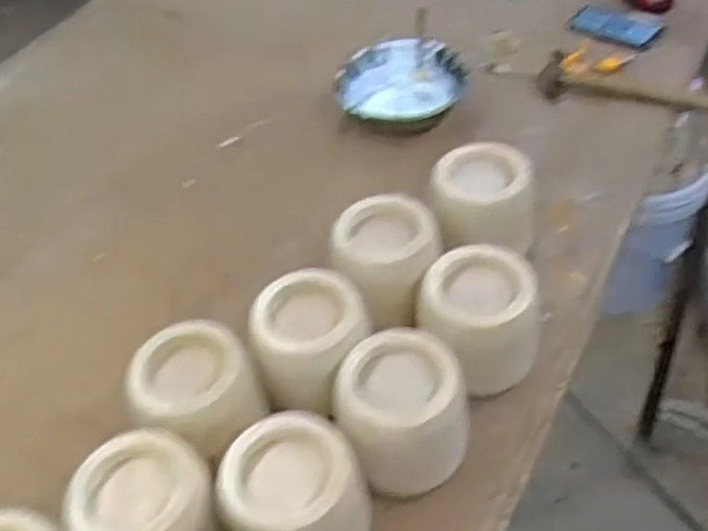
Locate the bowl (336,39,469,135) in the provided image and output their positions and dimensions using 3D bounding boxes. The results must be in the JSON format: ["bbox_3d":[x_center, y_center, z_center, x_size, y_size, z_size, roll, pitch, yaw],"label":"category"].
[{"bbox_3d":[0.077,-0.305,1.259,0.190,0.055,0.190,-3,47,3],"label":"bowl"}]

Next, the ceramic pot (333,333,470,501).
[{"bbox_3d":[0.050,0.152,0.801,0.130,0.111,0.129,-3,47,3],"label":"ceramic pot"}]

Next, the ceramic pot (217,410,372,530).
[{"bbox_3d":[-0.057,0.227,0.743,0.127,0.114,0.125,-3,47,3],"label":"ceramic pot"}]

